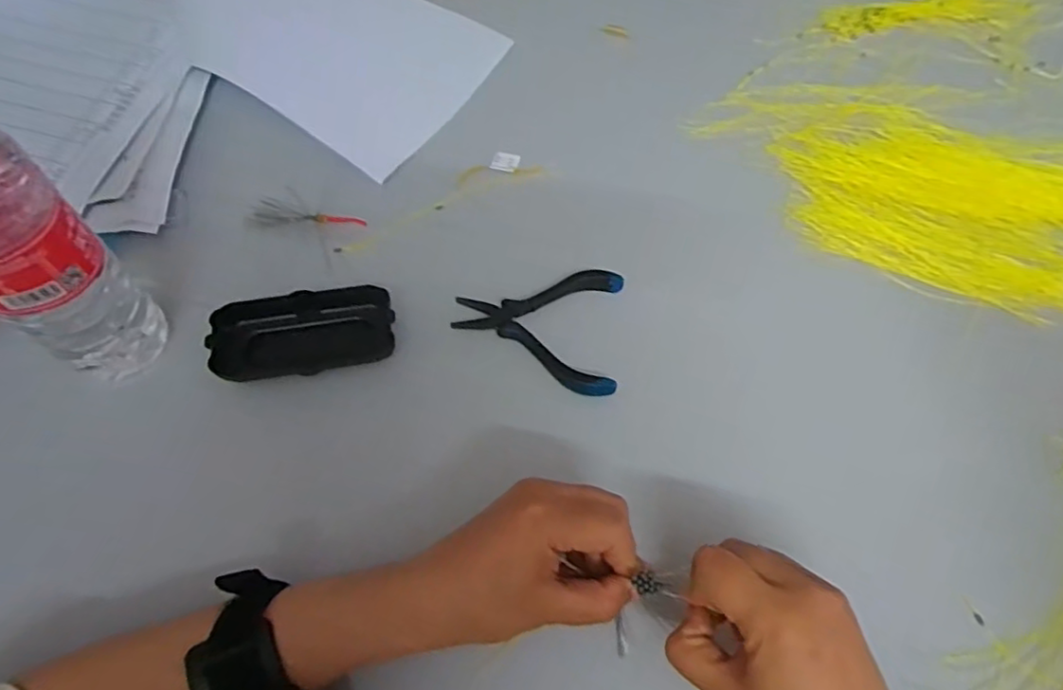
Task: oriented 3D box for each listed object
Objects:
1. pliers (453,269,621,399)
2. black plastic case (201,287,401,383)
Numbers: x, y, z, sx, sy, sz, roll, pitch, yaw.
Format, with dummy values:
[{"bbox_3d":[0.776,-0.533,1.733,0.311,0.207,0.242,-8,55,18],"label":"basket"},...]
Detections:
[{"bbox_3d":[0.004,-0.016,0.425,0.111,0.009,0.088,7,63,0],"label":"pliers"},{"bbox_3d":[-0.145,-0.009,0.402,0.109,0.022,0.053,-10,64,-8],"label":"black plastic case"}]

